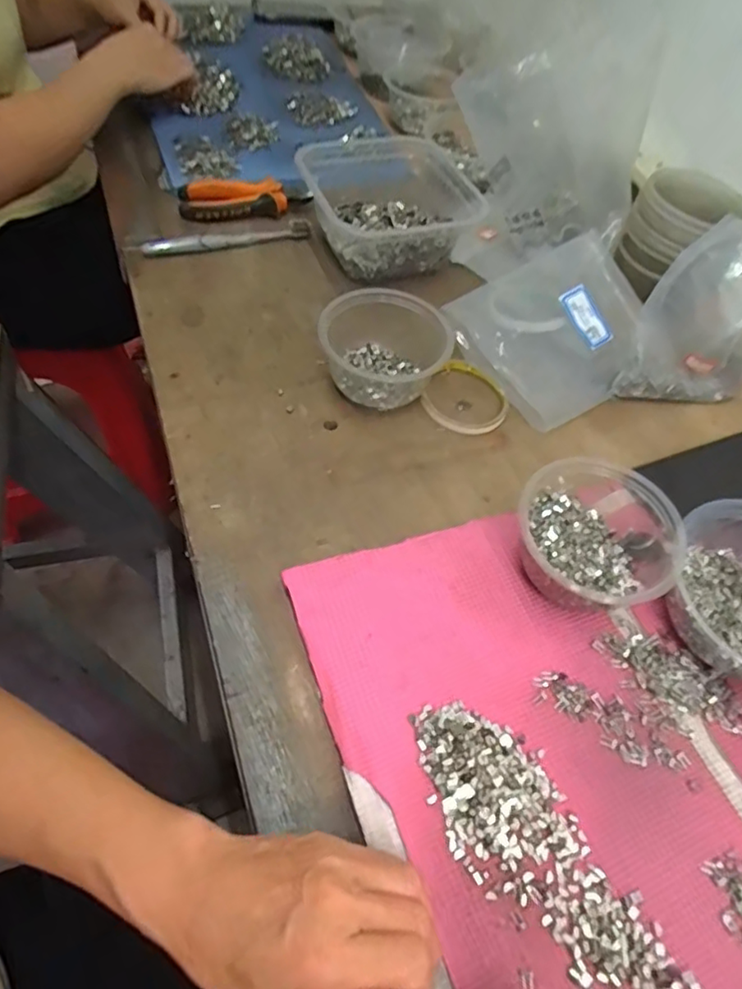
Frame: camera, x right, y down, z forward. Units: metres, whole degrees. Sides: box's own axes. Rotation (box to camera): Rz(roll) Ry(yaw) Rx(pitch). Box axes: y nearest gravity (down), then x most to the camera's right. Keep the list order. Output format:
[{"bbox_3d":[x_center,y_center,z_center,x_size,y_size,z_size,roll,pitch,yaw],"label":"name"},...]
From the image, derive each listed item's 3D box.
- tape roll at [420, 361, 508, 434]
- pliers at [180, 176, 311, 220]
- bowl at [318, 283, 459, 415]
[{"bbox_3d":[0.090,-0.091,0.576,0.076,0.014,0.083,4,54,-6],"label":"tape roll"},{"bbox_3d":[-0.143,-0.336,0.703,0.144,0.025,0.058,-6,56,-13],"label":"pliers"},{"bbox_3d":[0.012,-0.129,0.555,0.109,0.070,0.101,2,55,-3],"label":"bowl"}]

